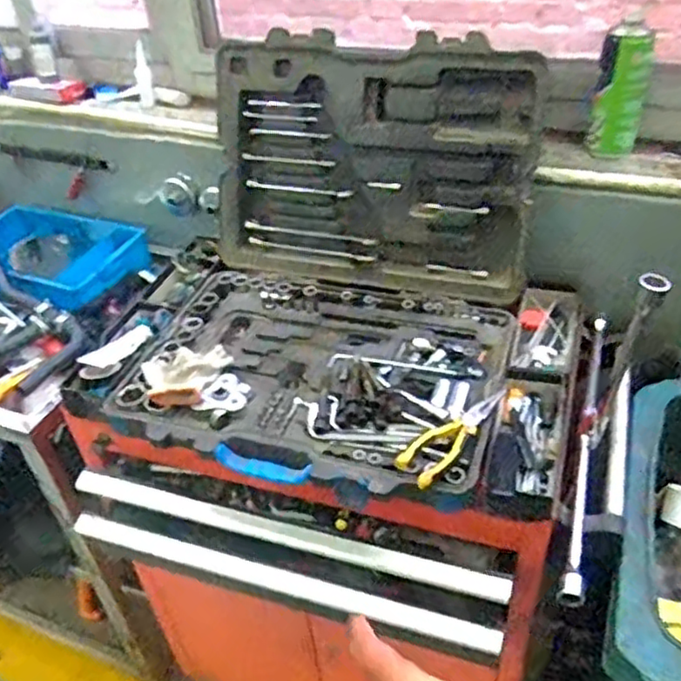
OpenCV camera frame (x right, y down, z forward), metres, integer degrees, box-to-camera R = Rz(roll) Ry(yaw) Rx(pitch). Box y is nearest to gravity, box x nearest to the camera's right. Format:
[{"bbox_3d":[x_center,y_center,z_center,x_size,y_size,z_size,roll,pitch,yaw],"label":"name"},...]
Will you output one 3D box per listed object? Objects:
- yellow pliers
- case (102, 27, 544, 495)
[{"bbox_3d":[0.138,0.105,0.828,0.047,0.026,0.195,24,47,31],"label":"yellow pliers"},{"bbox_3d":[-0.019,-0.134,0.912,0.514,0.351,0.510,7,40,14],"label":"case"}]

